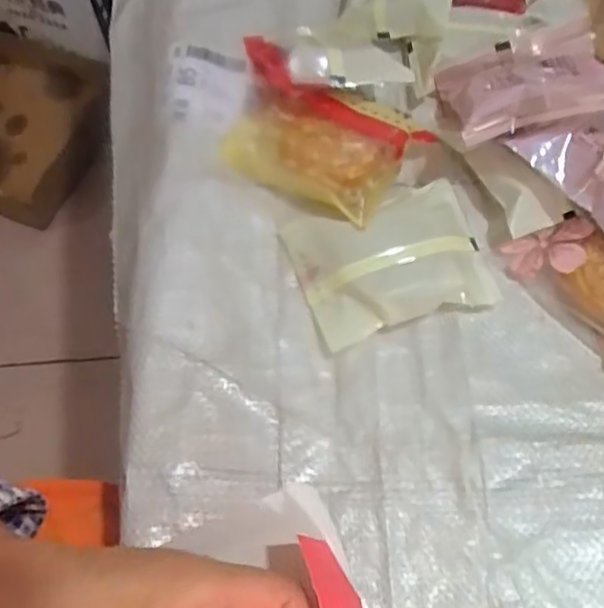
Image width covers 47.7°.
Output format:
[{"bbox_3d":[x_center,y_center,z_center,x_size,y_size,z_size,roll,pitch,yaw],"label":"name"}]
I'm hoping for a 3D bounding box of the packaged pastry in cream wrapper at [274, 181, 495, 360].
[{"bbox_3d":[0.055,-0.029,0.439,0.115,0.028,0.088,-16,65,-5],"label":"packaged pastry in cream wrapper"}]

